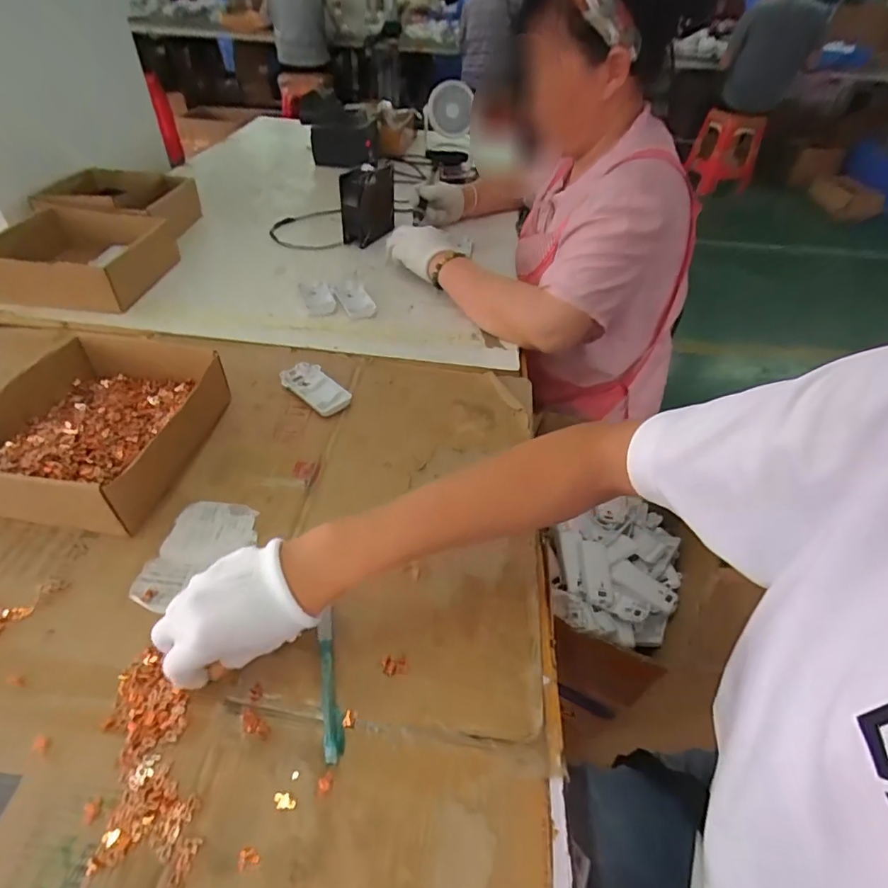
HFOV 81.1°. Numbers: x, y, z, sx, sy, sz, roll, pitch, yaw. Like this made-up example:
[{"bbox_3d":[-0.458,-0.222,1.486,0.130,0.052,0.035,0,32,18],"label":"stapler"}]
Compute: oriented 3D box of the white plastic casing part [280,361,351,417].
[{"bbox_3d":[-0.160,-0.069,0.645,0.094,0.020,0.046,34,52,25],"label":"white plastic casing part"}]

